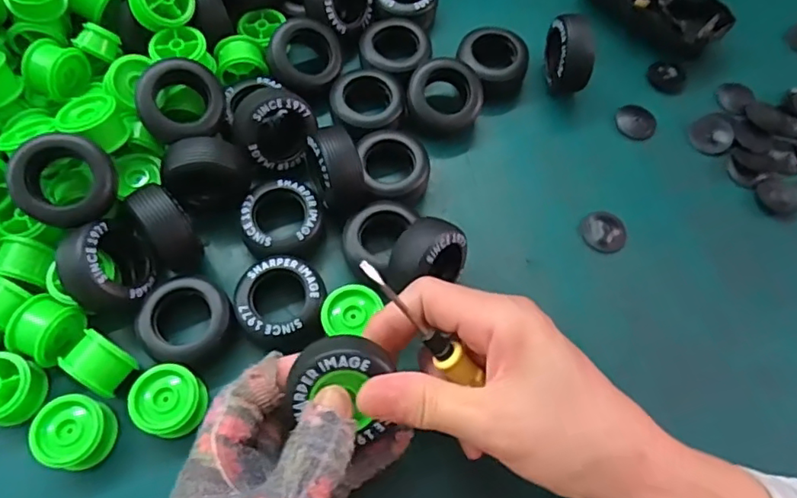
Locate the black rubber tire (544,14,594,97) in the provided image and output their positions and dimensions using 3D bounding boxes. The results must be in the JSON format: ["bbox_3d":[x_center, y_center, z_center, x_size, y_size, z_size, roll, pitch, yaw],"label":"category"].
[{"bbox_3d":[0.115,-0.128,0.385,0.022,0.049,0.042,-1,67,-4],"label":"black rubber tire"}]

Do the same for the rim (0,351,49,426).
[{"bbox_3d":[-0.201,0.071,0.290,0.031,0.020,0.032,2,67,-2],"label":"rim"}]

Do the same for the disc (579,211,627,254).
[{"bbox_3d":[0.129,-0.011,0.359,0.029,0.004,0.028,1,67,-3],"label":"disc"}]

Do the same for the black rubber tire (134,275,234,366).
[{"bbox_3d":[-0.115,0.039,0.313,0.047,0.023,0.043,1,67,-3],"label":"black rubber tire"}]

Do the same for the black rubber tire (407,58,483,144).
[{"bbox_3d":[0.030,-0.099,0.379,0.048,0.027,0.045,1,80,-5],"label":"black rubber tire"}]

